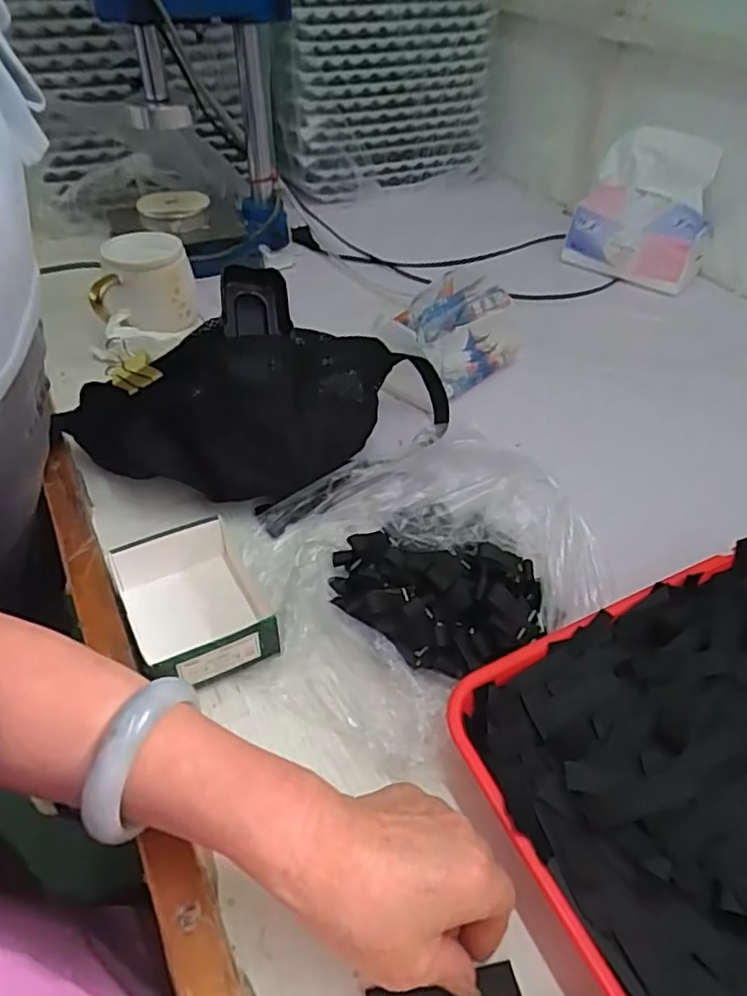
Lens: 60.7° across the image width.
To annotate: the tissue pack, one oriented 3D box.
[{"bbox_3d":[0.328,-0.346,0.778,0.156,0.154,0.103,25,50,23],"label":"tissue pack"}]

